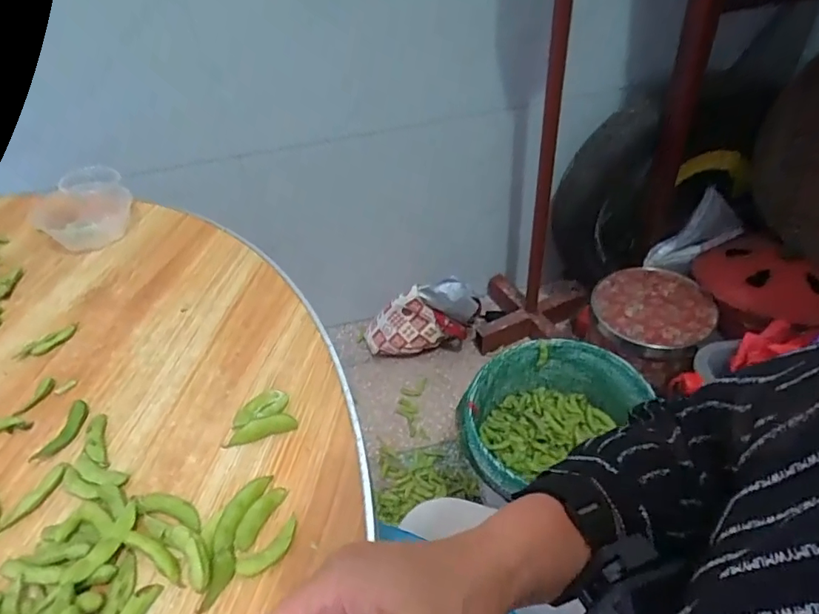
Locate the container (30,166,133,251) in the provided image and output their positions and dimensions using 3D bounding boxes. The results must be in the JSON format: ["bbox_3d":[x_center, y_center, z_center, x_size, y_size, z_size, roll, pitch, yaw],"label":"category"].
[{"bbox_3d":[-0.401,-0.122,0.627,0.107,0.063,0.101,-35,50,-26],"label":"container"}]

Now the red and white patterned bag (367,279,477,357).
[{"bbox_3d":[0.026,0.039,1.345,0.308,0.250,0.091,-1,44,7],"label":"red and white patterned bag"}]

